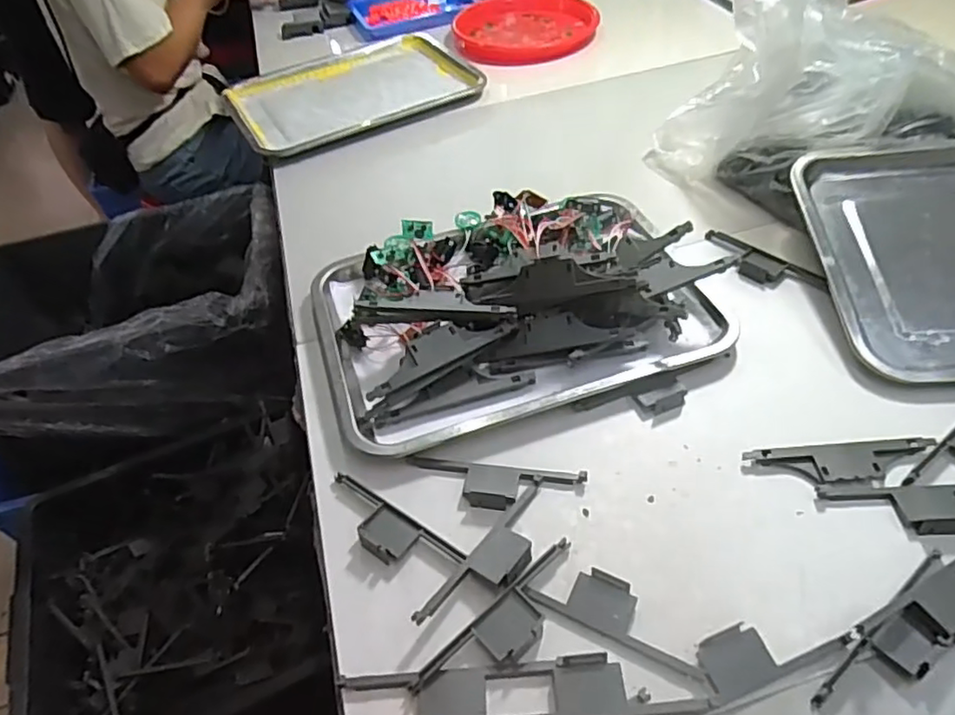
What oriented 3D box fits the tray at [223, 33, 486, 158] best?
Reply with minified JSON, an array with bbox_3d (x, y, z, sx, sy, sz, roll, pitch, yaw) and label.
[{"bbox_3d":[-0.192,-0.413,0.971,0.351,0.019,0.294,-23,48,-16],"label":"tray"}]

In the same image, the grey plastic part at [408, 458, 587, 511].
[{"bbox_3d":[0.013,0.096,0.477,0.131,0.009,0.038,4,47,10],"label":"grey plastic part"}]

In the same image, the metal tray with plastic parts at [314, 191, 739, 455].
[{"bbox_3d":[0.032,-0.066,0.583,0.356,0.072,0.260,-16,46,-9],"label":"metal tray with plastic parts"}]

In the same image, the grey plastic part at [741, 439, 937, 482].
[{"bbox_3d":[0.267,0.077,0.464,0.132,0.008,0.032,-3,46,3],"label":"grey plastic part"}]

